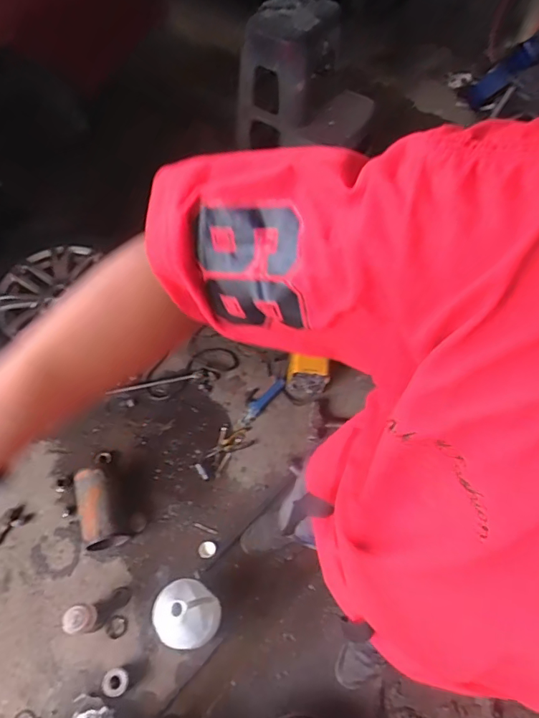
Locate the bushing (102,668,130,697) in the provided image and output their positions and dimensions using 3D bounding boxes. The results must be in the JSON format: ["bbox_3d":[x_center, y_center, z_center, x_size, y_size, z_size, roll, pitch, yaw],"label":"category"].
[{"bbox_3d":[-0.375,0.788,1.162,0.060,0.022,0.057,1,60,-1],"label":"bushing"}]

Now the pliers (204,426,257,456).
[{"bbox_3d":[-0.125,0.260,1.482,0.152,0.013,0.062,-15,61,-10],"label":"pliers"}]

